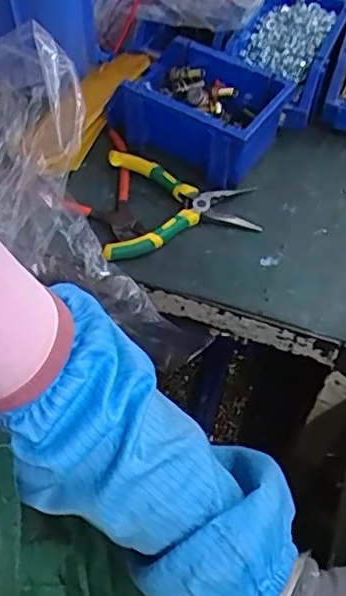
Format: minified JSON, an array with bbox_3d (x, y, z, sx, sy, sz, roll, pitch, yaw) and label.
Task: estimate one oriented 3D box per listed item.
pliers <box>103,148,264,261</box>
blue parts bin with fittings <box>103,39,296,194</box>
[{"bbox_3d":[-0.002,-0.096,0.558,0.141,0.027,0.114,-11,56,-8],"label":"pliers"},{"bbox_3d":[0.027,-0.190,0.594,0.157,0.073,0.121,30,61,20],"label":"blue parts bin with fittings"}]

